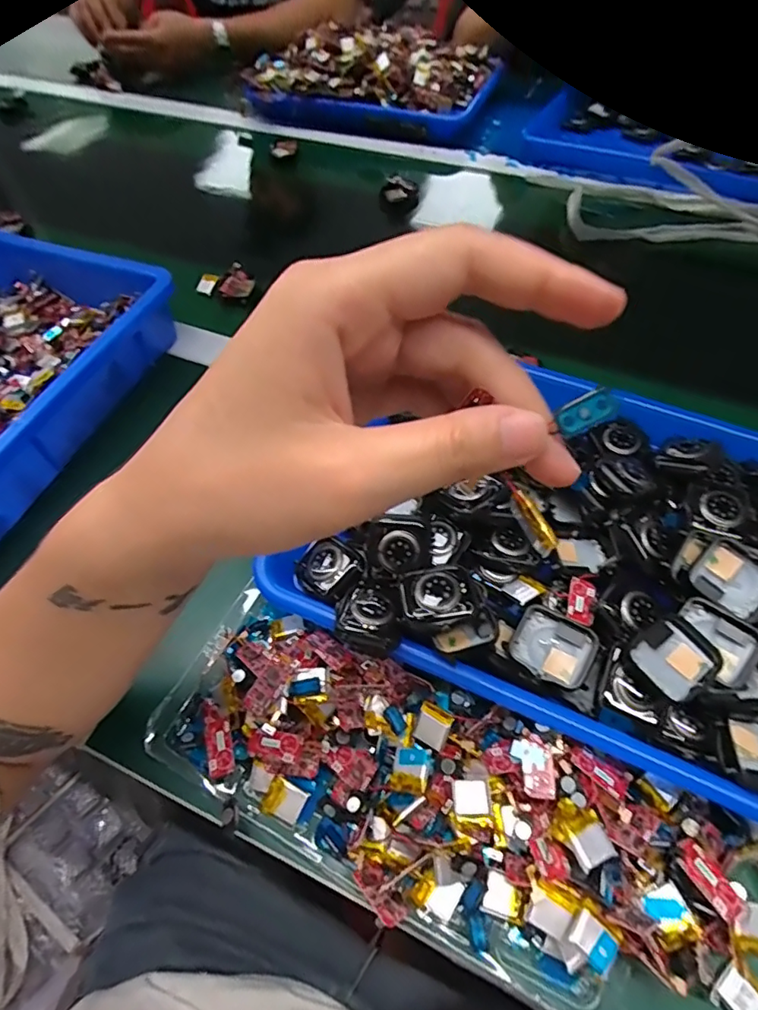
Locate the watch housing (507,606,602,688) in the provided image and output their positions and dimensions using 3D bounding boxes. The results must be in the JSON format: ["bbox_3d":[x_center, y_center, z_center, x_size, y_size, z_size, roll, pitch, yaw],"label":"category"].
[{"bbox_3d":[0.096,0.079,0.293,0.041,0.016,0.035,30,62,20],"label":"watch housing"}]

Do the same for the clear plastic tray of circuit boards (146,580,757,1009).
[{"bbox_3d":[0.030,0.148,0.267,0.316,0.041,0.109,21,59,15],"label":"clear plastic tray of circuit boards"}]

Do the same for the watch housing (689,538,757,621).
[{"bbox_3d":[0.198,0.042,0.294,0.040,0.010,0.034,36,87,20],"label":"watch housing"}]

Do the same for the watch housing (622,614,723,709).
[{"bbox_3d":[0.152,0.081,0.276,0.042,0.009,0.037,-36,62,-20],"label":"watch housing"}]

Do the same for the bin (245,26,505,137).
[{"bbox_3d":[-0.015,-0.590,0.744,0.350,0.088,0.183,7,57,6],"label":"bin"}]

